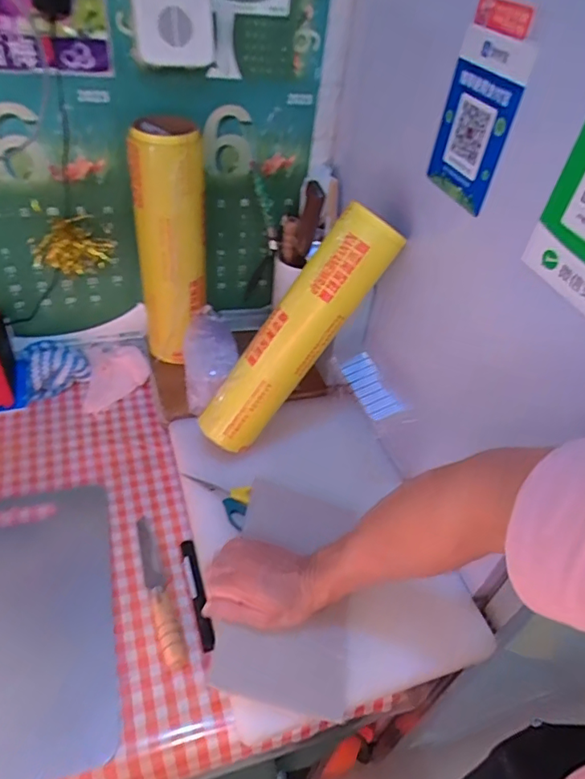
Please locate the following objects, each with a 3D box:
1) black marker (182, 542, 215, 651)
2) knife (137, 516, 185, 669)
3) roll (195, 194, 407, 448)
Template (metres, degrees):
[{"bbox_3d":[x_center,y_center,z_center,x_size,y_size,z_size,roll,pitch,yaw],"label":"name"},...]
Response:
[{"bbox_3d":[-0.115,0.241,0.623,0.018,0.014,0.138,-9,46,-17],"label":"black marker"},{"bbox_3d":[-0.164,0.234,0.628,0.020,0.026,0.200,-12,47,-20],"label":"knife"},{"bbox_3d":[-0.002,-0.075,0.702,0.069,0.367,0.083,18,25,-51],"label":"roll"}]

